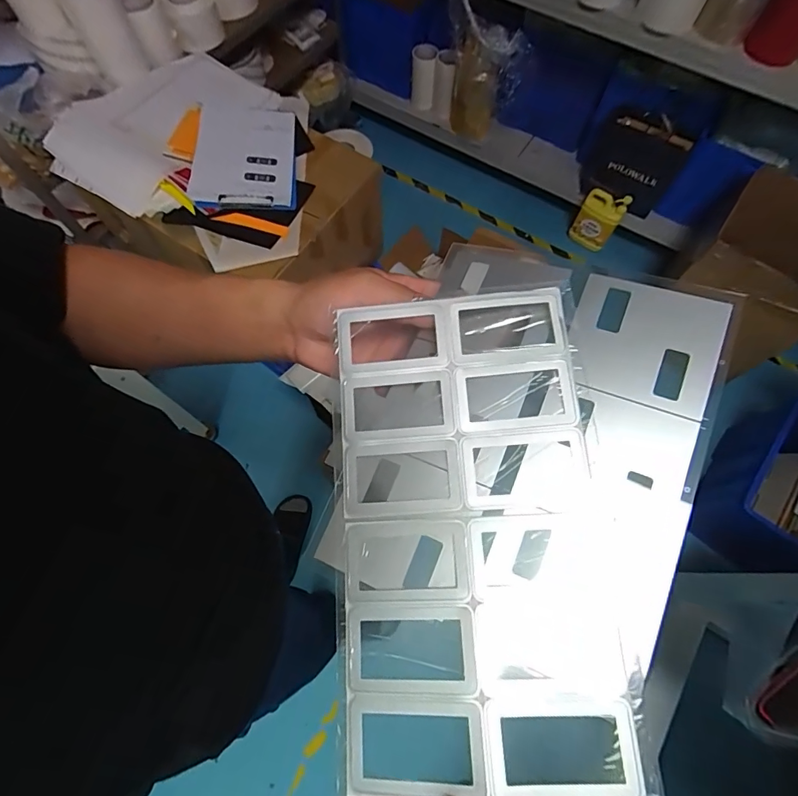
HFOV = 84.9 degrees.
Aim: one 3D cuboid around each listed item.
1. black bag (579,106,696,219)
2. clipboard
[{"bbox_3d":[0.790,-0.799,1.508,0.297,0.281,0.124,39,72,13],"label":"black bag"},{"bbox_3d":[-0.354,-0.560,1.002,0.221,0.014,0.329,-2,68,-2],"label":"clipboard"}]

